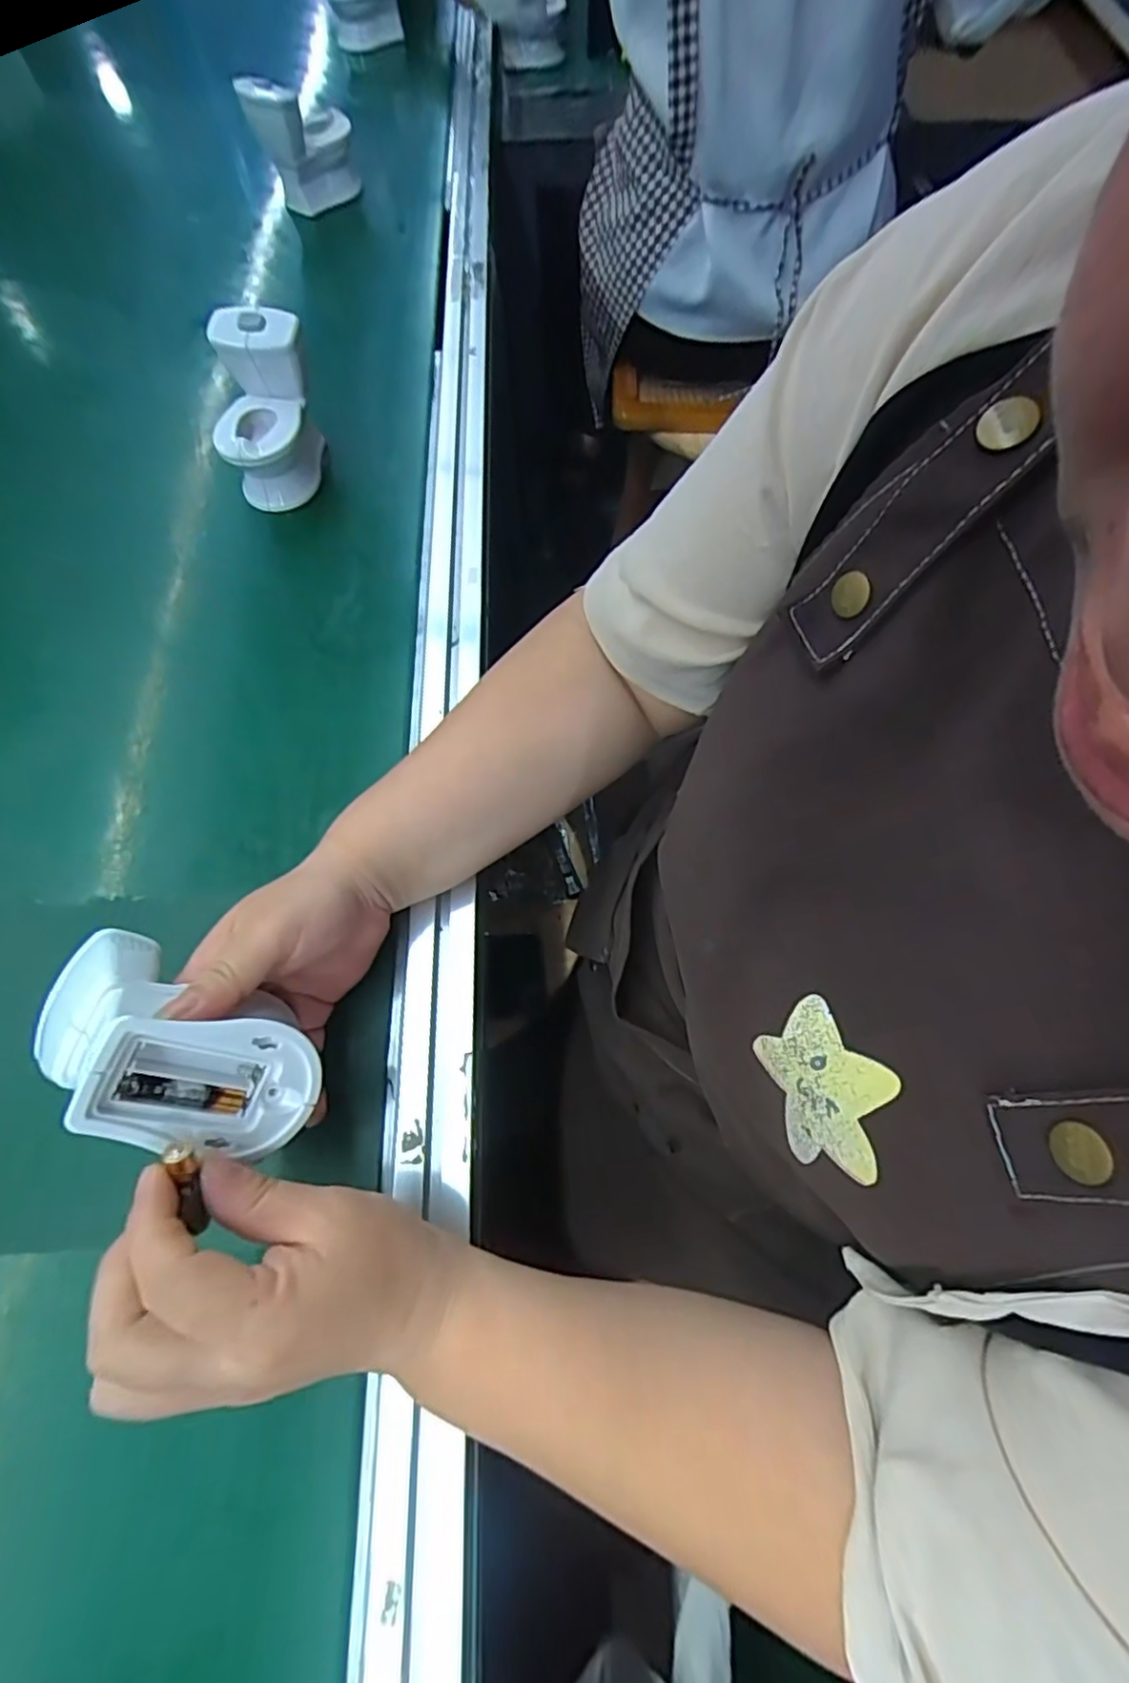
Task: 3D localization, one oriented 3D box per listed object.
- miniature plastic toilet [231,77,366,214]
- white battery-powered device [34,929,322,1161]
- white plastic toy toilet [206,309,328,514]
[{"bbox_3d":[-0.252,-0.675,0.638,0.100,0.102,0.065,-16,67,-7],"label":"miniature plastic toilet"},{"bbox_3d":[-0.174,0.092,0.297,0.093,0.101,0.065,15,81,53],"label":"white battery-powered device"},{"bbox_3d":[-0.227,-0.320,0.502,0.061,0.118,0.078,3,66,1],"label":"white plastic toy toilet"}]

